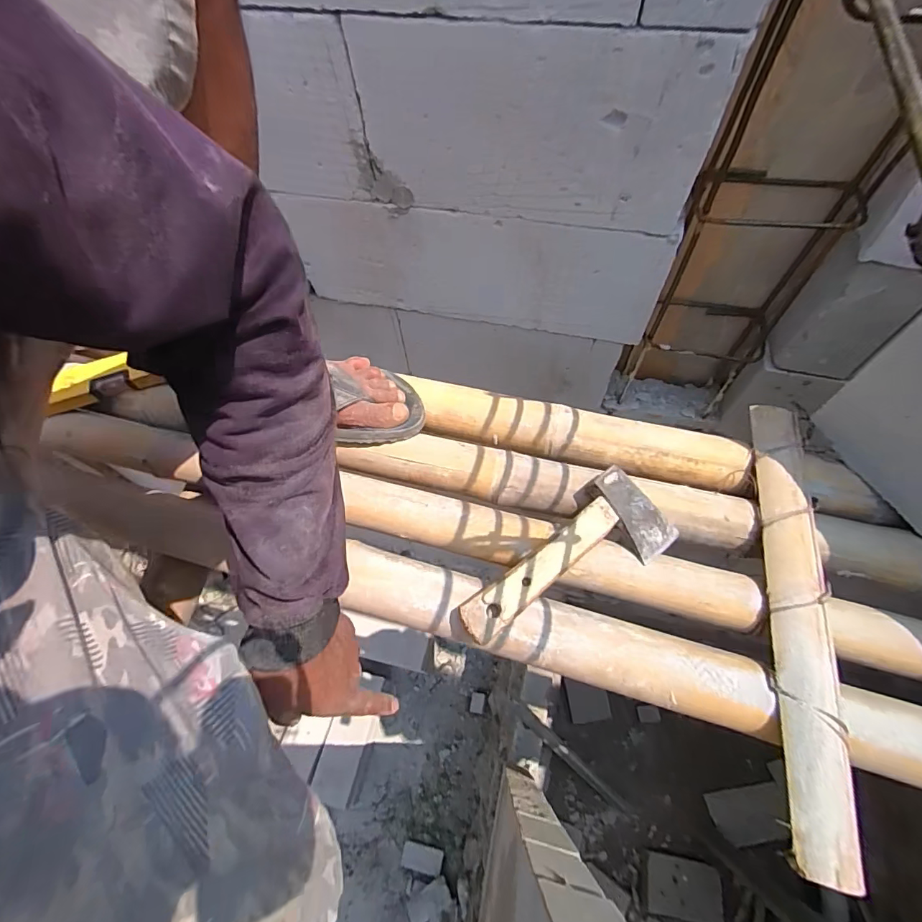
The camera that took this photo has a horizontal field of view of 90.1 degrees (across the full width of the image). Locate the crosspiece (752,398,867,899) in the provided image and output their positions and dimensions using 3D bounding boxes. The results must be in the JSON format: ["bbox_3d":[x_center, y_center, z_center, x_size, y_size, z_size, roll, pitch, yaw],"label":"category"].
[{"bbox_3d":[0.316,0.128,0.435,0.047,0.021,0.421,9,62,8],"label":"crosspiece"}]

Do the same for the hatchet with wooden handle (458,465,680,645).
[{"bbox_3d":[0.107,0.107,0.449,0.230,0.038,0.091,-38,66,-17],"label":"hatchet with wooden handle"}]

